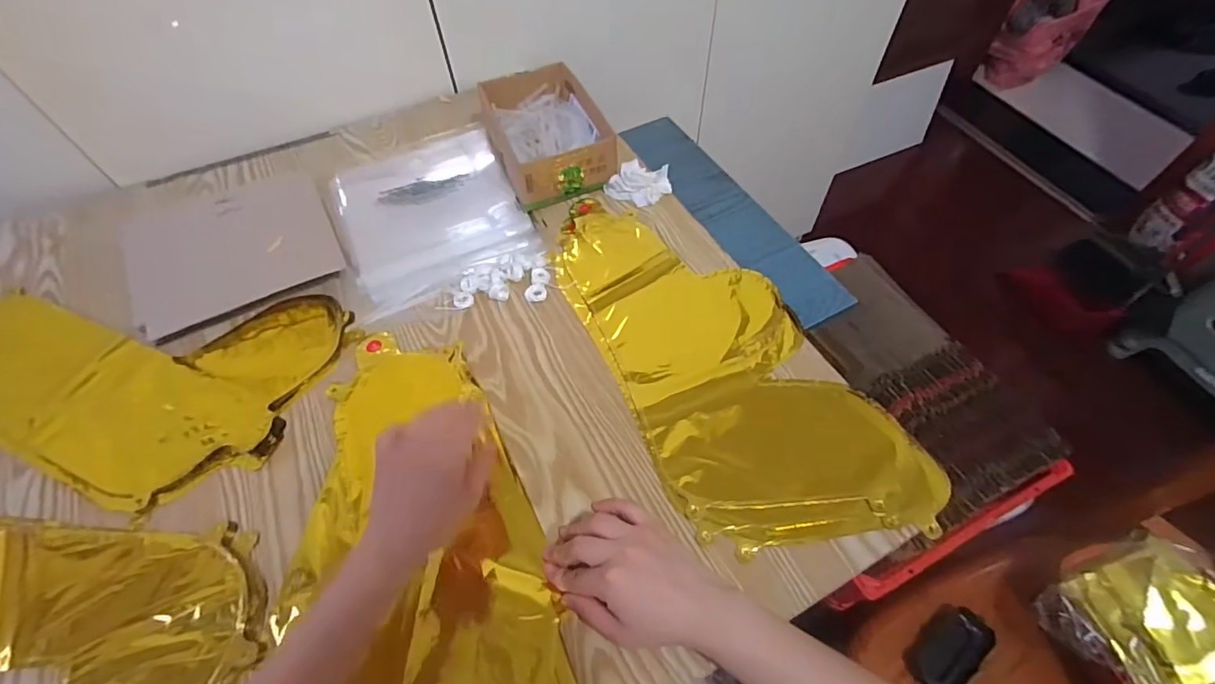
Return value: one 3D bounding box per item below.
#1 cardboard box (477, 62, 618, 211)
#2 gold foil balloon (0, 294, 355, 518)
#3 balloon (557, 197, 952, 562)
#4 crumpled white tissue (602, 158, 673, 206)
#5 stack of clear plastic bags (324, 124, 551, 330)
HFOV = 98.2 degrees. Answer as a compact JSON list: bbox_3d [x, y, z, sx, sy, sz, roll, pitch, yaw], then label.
[{"bbox_3d":[-0.081,-0.270,0.686,0.136,0.070,0.196,-23,59,-13],"label":"cardboard box"},{"bbox_3d":[-0.478,0.019,0.523,0.382,0.013,0.230,14,58,10],"label":"gold foil balloon"},{"bbox_3d":[0.104,0.003,0.529,0.210,0.008,0.437,-22,59,-13],"label":"balloon"},{"bbox_3d":[0.040,-0.195,0.648,0.069,0.027,0.051,26,61,17],"label":"crumpled white tissue"},{"bbox_3d":[-0.219,-0.168,0.653,0.208,0.018,0.273,-20,59,-12],"label":"stack of clear plastic bags"}]

